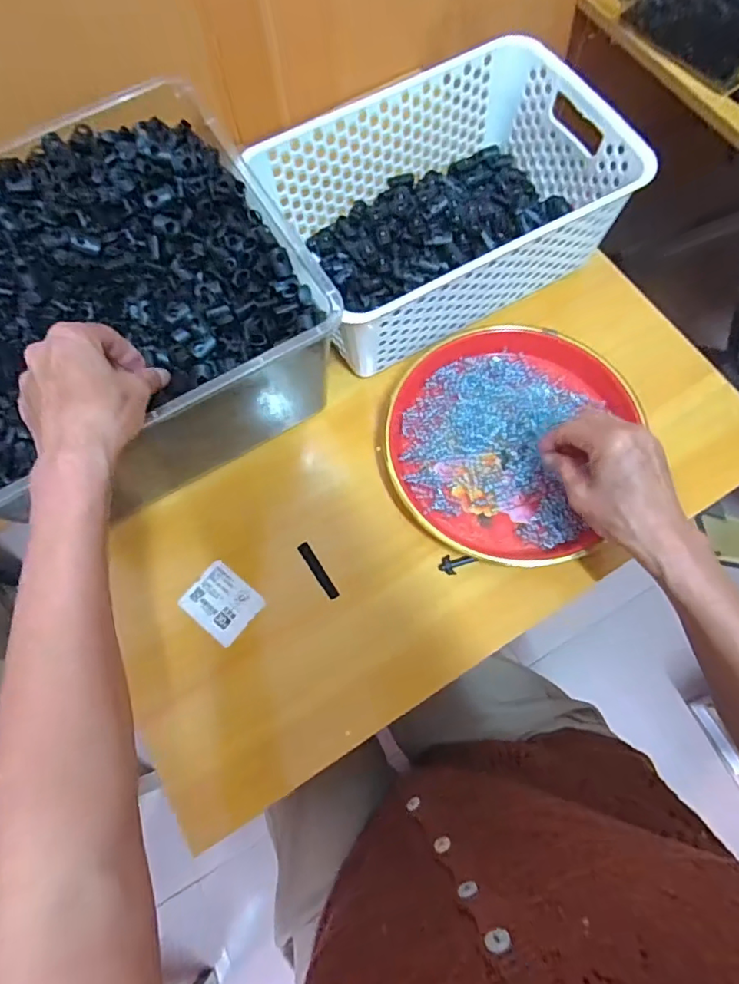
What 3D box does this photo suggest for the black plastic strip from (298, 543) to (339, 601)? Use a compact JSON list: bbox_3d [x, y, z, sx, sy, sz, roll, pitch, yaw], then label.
[{"bbox_3d":[-0.043,0.066,0.460,0.009,0.004,0.055,-32,74,-8],"label":"black plastic strip"}]

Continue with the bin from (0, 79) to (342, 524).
[{"bbox_3d":[-0.208,-0.144,0.464,0.286,0.152,0.278,-27,73,-7],"label":"bin"}]

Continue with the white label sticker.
[{"bbox_3d":[-0.123,0.093,0.454,0.058,0.004,0.048,39,77,13],"label":"white label sticker"}]

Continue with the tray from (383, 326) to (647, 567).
[{"bbox_3d":[0.114,-0.051,0.481,0.196,0.022,0.213,-1,72,2],"label":"tray"}]

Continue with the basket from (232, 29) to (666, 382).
[{"bbox_3d":[0.064,-0.266,0.504,0.287,0.096,0.206,-28,73,-7],"label":"basket"}]

